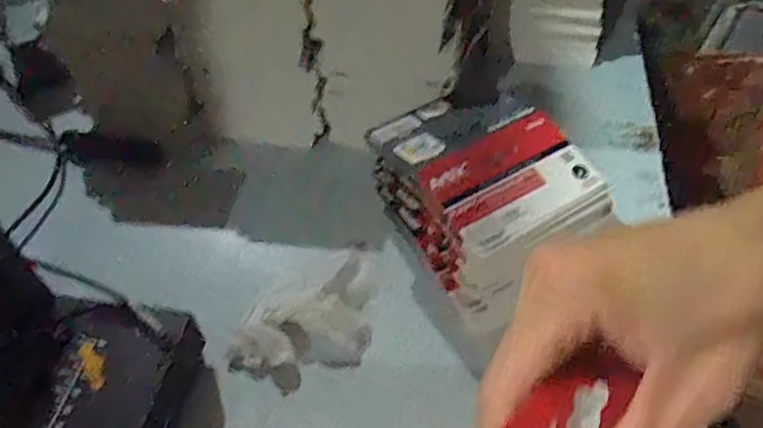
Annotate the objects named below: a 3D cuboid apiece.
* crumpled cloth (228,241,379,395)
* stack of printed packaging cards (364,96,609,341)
[{"bbox_3d":[-0.042,0.060,0.413,0.076,0.019,0.116,16,51,14],"label":"crumpled cloth"},{"bbox_3d":[0.065,-0.010,0.417,0.100,0.096,0.140,-29,54,-21],"label":"stack of printed packaging cards"}]

